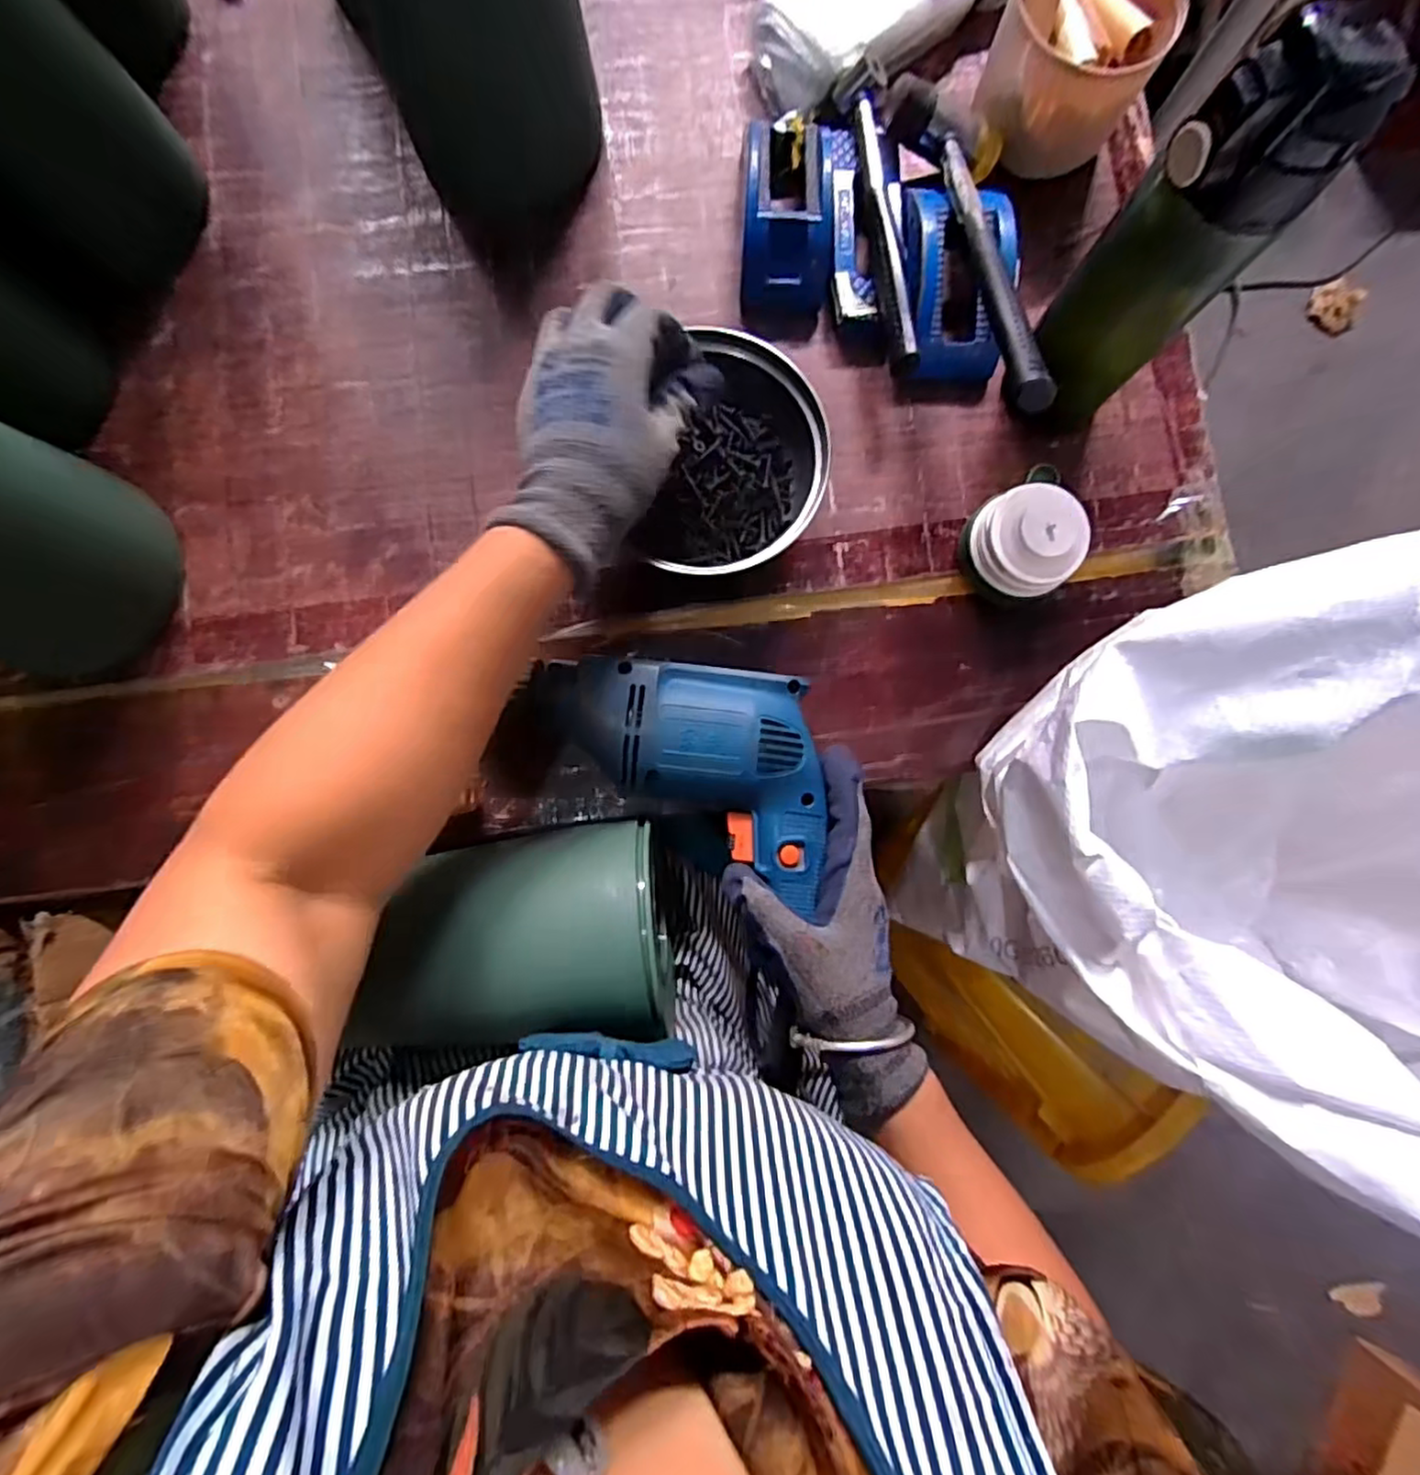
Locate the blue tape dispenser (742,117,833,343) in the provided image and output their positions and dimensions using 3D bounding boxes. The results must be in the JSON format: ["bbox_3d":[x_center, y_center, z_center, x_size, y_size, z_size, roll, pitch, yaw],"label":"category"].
[{"bbox_3d":[0.050,-0.355,0.461,0.064,0.050,0.134,-2,85,-2],"label":"blue tape dispenser"}]

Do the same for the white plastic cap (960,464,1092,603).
[{"bbox_3d":[0.205,-0.127,0.443,0.061,0.055,0.070,-35,87,-5],"label":"white plastic cap"}]

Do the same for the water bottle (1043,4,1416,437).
[{"bbox_3d":[0.239,-0.250,0.368,0.065,0.225,0.064,45,85,2],"label":"water bottle"}]

